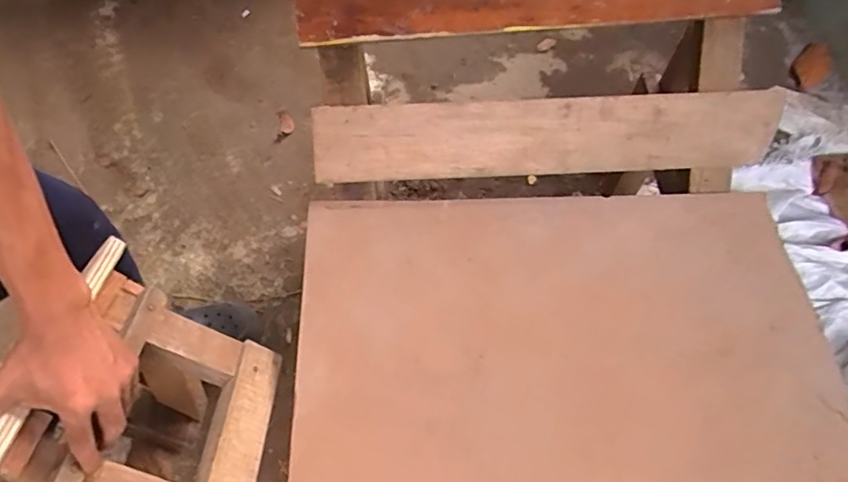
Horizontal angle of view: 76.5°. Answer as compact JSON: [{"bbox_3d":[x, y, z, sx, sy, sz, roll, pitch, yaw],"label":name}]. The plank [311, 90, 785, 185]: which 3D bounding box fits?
[{"bbox_3d":[0.168,-0.141,0.742,0.627,0.028,0.108,-2,102,-1],"label":"plank"}]

